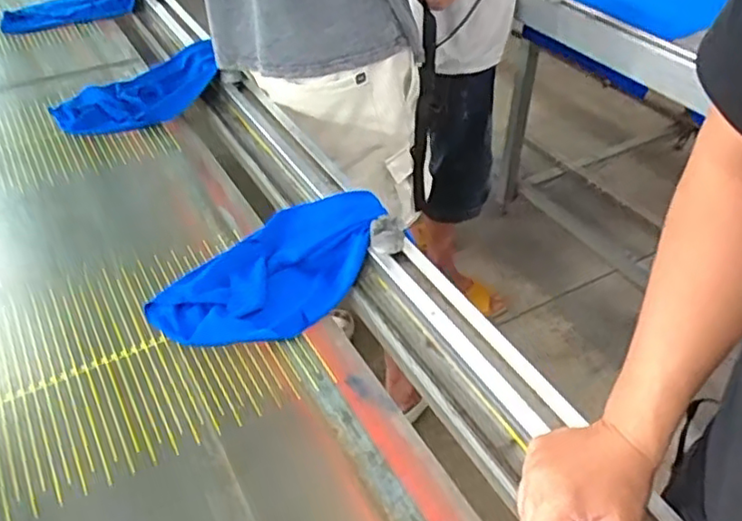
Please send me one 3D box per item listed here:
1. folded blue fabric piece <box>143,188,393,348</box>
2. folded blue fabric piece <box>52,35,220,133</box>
[{"bbox_3d":[-0.099,0.007,0.738,0.285,0.046,0.144,-30,50,-28],"label":"folded blue fabric piece"},{"bbox_3d":[-0.363,-0.281,1.072,0.156,0.039,0.281,32,55,24],"label":"folded blue fabric piece"}]

